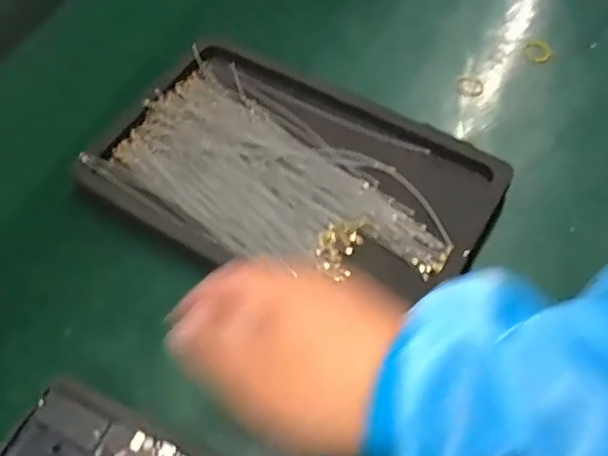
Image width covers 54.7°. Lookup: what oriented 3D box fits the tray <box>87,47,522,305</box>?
[{"bbox_3d":[-0.005,-0.031,0.389,0.237,0.028,0.154,27,62,17],"label":"tray"}]

